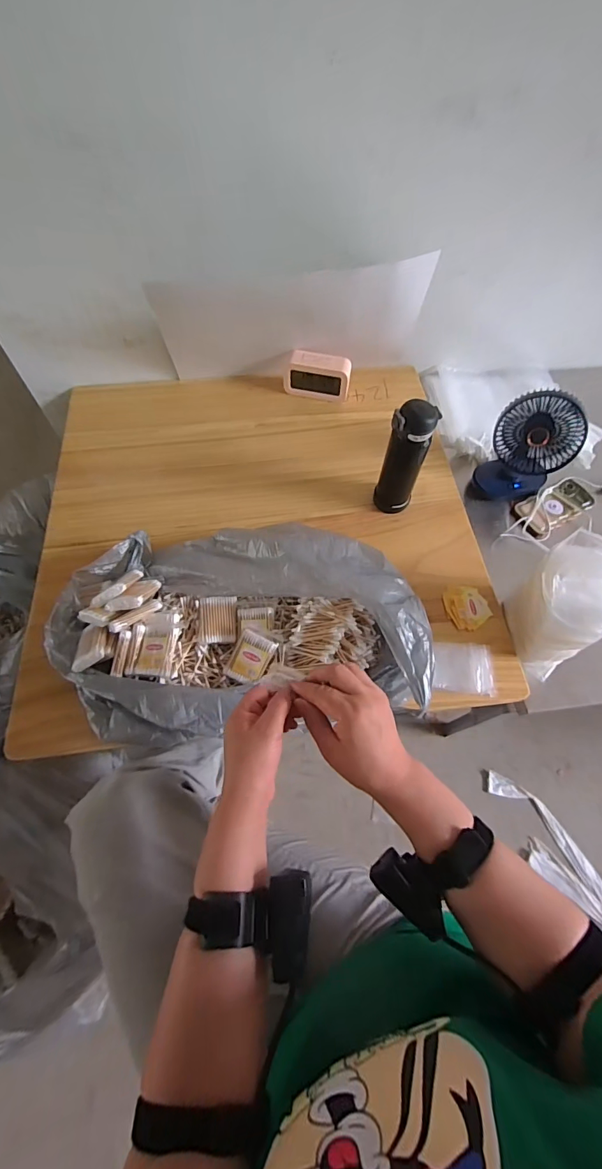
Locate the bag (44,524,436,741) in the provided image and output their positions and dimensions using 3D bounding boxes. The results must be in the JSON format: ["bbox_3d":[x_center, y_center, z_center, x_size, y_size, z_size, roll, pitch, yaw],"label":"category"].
[{"bbox_3d":[-0.101,0.060,0.617,0.531,0.124,0.290,-1,62,-1],"label":"bag"}]

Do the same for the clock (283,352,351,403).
[{"bbox_3d":[0.035,-0.435,0.889,0.136,0.079,0.051,11,63,6],"label":"clock"}]

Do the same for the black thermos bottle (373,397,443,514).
[{"bbox_3d":[0.170,-0.204,0.708,0.061,0.211,0.056,33,67,16],"label":"black thermos bottle"}]

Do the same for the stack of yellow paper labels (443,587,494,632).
[{"bbox_3d":[0.278,0.037,0.705,0.070,0.006,0.073,-23,65,-12],"label":"stack of yellow paper labels"}]

